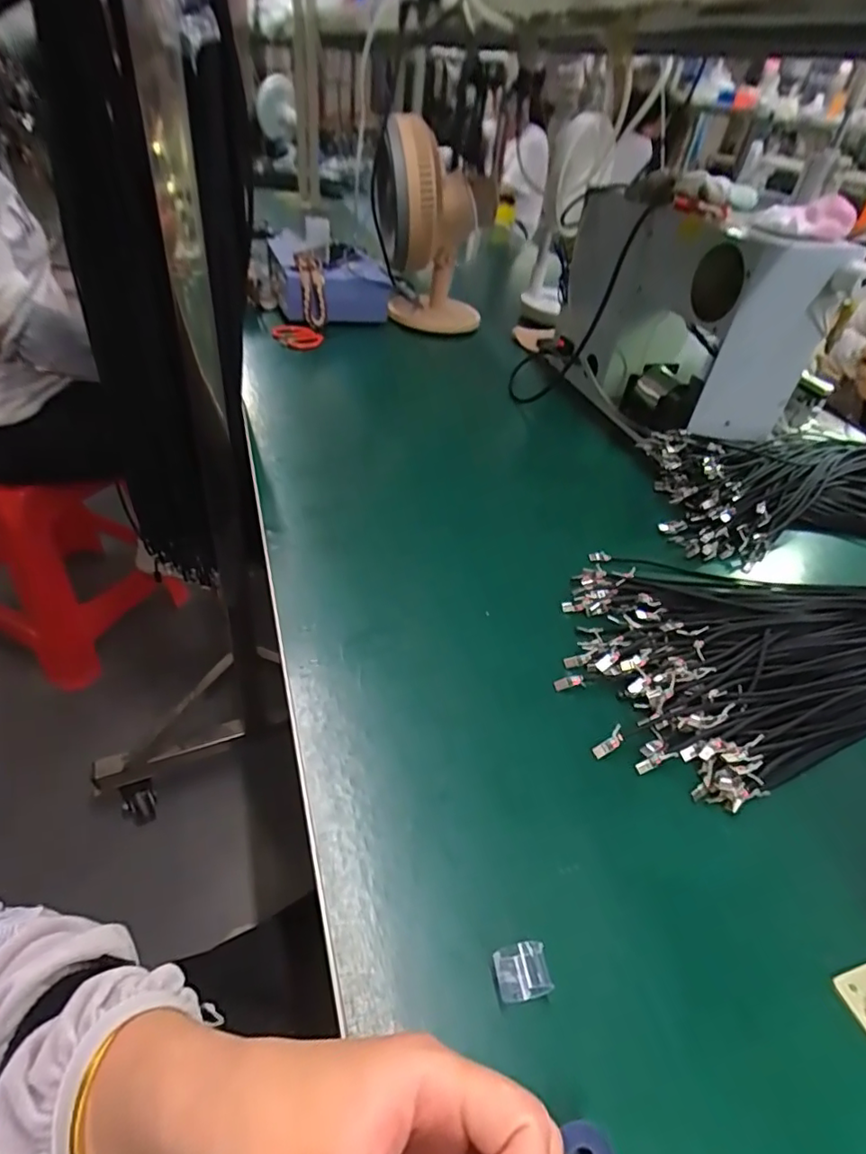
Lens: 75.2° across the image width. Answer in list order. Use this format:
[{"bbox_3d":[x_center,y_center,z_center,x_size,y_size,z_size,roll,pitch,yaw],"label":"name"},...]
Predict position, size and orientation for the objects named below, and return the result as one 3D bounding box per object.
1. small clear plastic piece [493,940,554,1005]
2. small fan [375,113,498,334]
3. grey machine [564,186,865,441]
[{"bbox_3d":[0.047,0.212,0.303,0.025,0.025,0.022,-5,42,-13],"label":"small clear plastic piece"},{"bbox_3d":[-0.007,-0.654,1.068,0.194,0.320,0.207,0,43,-10],"label":"small fan"},{"bbox_3d":[0.351,-0.374,0.822,0.205,0.269,0.351,-5,42,-13],"label":"grey machine"}]

